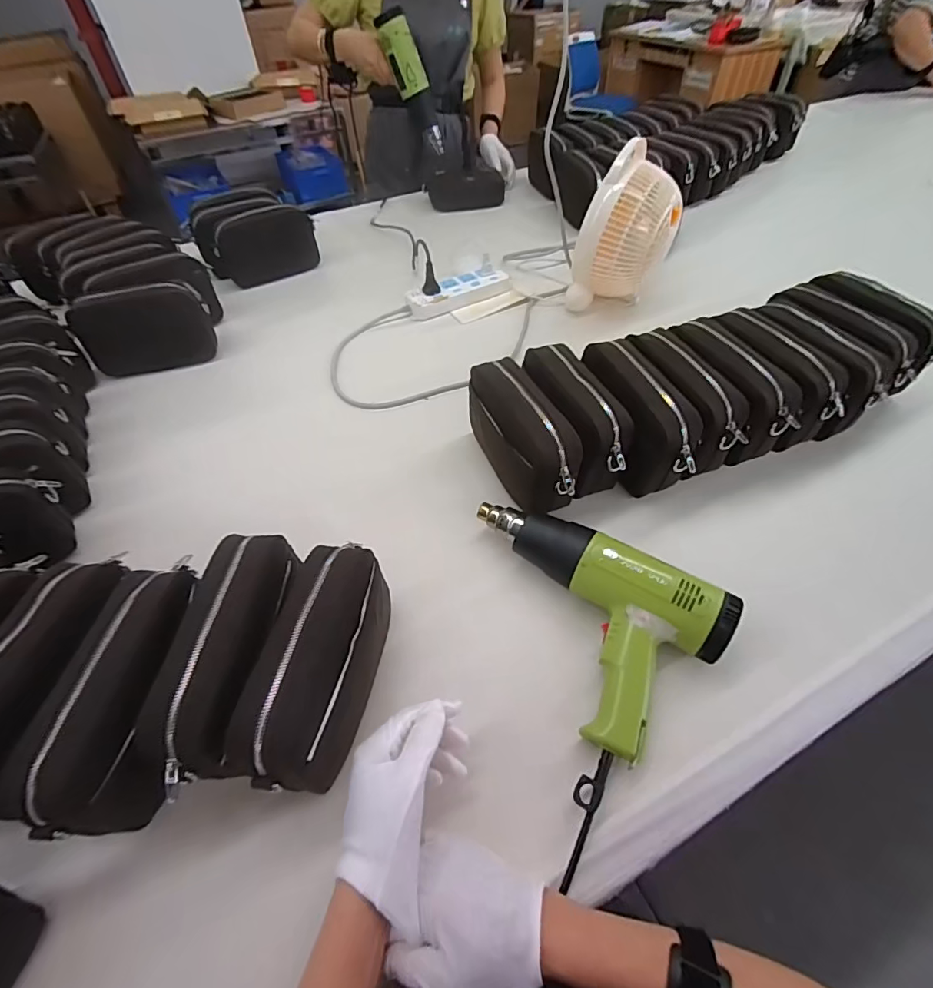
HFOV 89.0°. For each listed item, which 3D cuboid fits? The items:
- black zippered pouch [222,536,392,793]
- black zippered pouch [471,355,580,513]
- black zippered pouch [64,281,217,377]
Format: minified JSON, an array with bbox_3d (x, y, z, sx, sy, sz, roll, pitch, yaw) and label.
[{"bbox_3d":[-0.123,0.152,0.422,0.062,0.134,0.193,7,51,8],"label":"black zippered pouch"},{"bbox_3d":[0.065,-0.068,0.579,0.070,0.110,0.197,-21,53,-15],"label":"black zippered pouch"},{"bbox_3d":[-0.528,-0.270,0.782,0.197,0.118,0.059,-11,51,-7],"label":"black zippered pouch"}]

